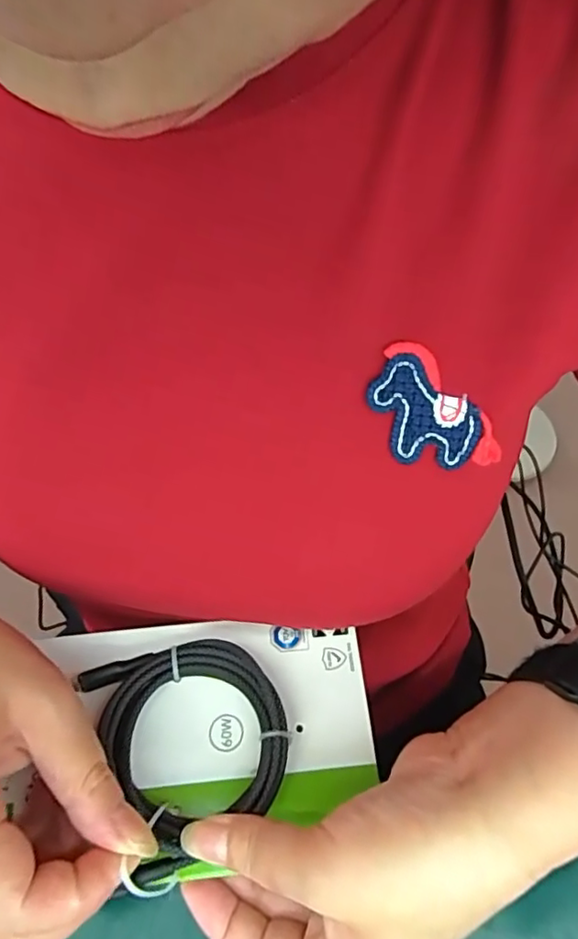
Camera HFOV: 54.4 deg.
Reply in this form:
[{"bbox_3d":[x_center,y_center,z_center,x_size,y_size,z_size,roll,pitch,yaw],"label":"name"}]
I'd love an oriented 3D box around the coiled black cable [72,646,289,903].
[{"bbox_3d":[-0.042,0.110,0.237,0.076,0.010,0.081,-22,56,-17],"label":"coiled black cable"}]

